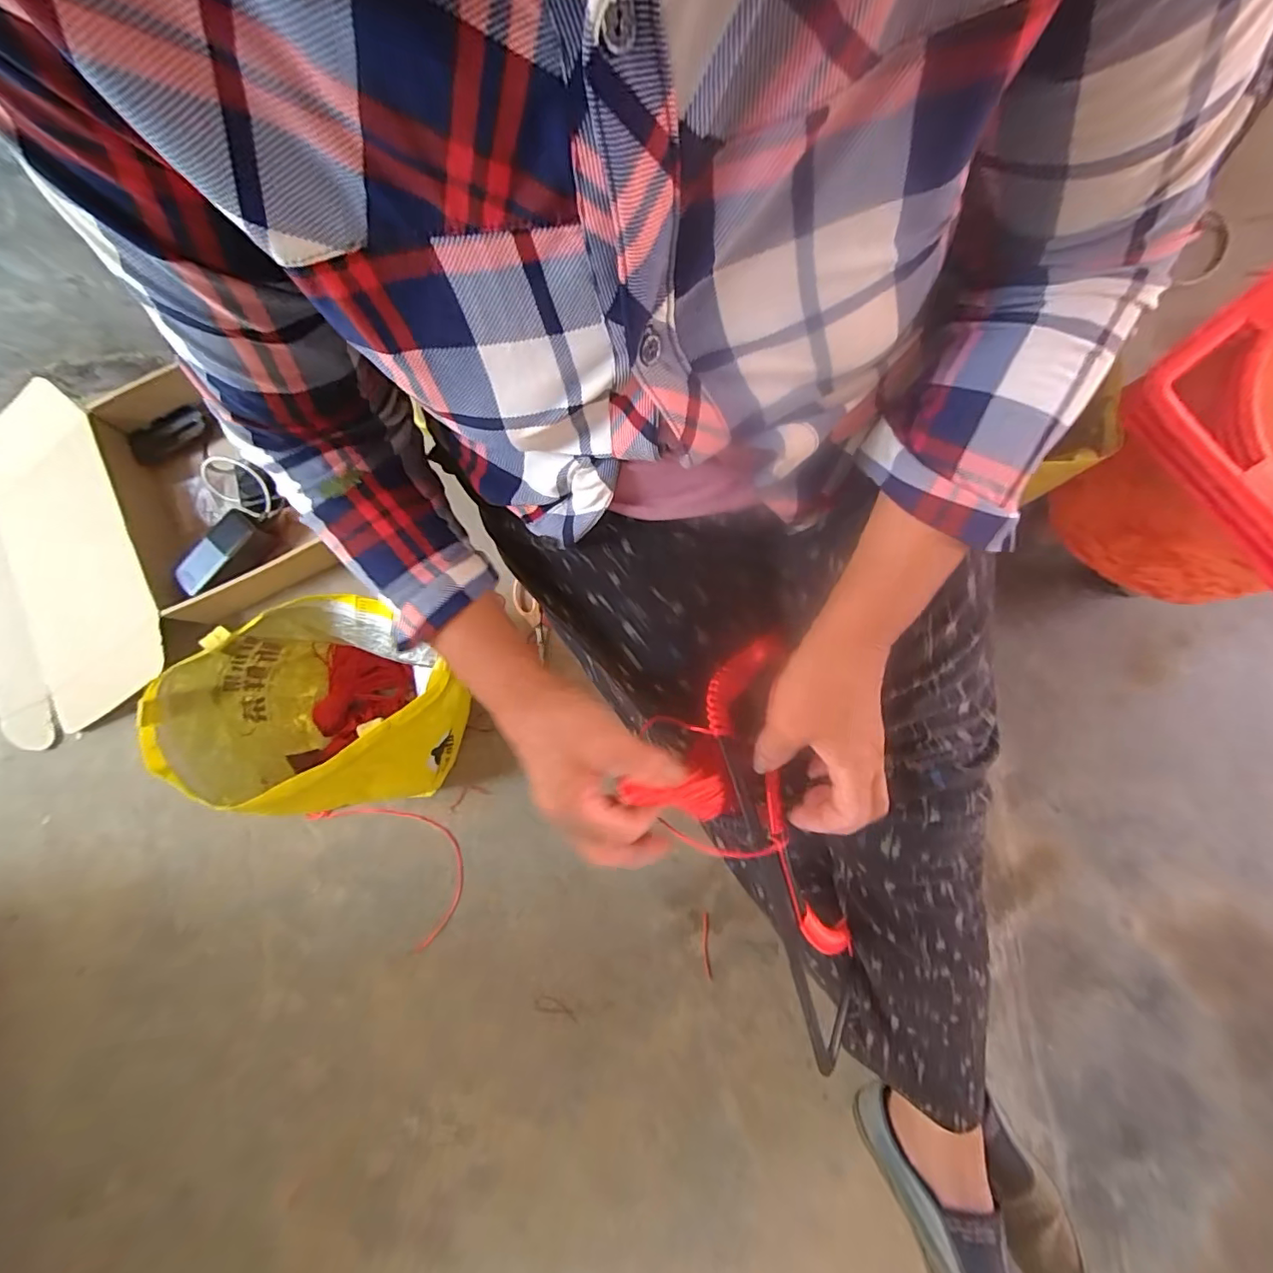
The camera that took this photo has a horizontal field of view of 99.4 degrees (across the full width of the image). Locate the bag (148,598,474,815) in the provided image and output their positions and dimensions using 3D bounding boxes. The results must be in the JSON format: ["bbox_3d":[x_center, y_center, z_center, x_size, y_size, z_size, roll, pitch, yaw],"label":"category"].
[{"bbox_3d":[-0.328,0.082,0.643,0.273,0.259,0.216,-5,81,3],"label":"bag"}]

